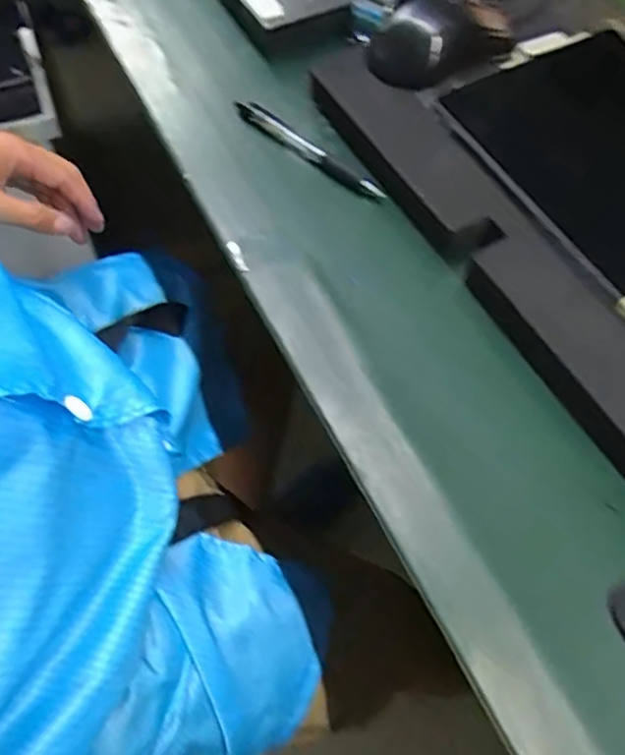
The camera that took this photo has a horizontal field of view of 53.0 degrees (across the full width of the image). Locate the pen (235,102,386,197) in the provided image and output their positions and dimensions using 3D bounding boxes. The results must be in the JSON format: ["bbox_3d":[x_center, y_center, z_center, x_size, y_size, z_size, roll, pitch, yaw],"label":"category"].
[{"bbox_3d":[-0.005,-0.166,0.459,0.133,0.014,0.014,38,66,17],"label":"pen"}]

